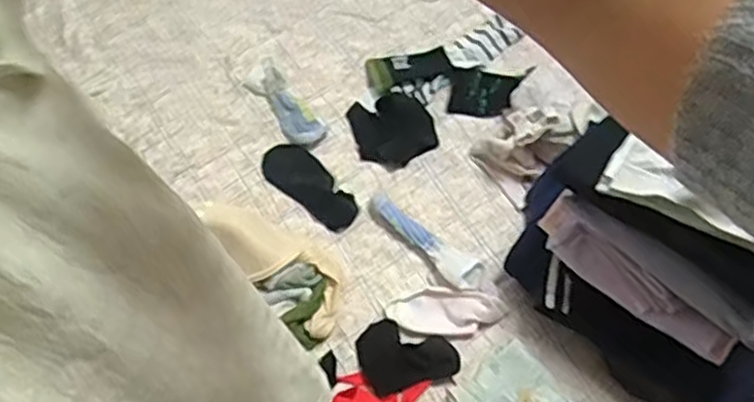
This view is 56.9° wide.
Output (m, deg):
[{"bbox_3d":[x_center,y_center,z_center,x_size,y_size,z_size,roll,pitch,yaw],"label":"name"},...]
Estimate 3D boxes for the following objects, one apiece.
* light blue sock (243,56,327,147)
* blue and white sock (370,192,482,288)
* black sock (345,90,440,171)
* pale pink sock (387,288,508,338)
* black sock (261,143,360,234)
[{"bbox_3d":[-0.141,-0.154,1.057,0.059,0.029,0.167,-33,66,-17],"label":"light blue sock"},{"bbox_3d":[0.065,0.046,0.941,0.044,0.033,0.183,-39,68,-19],"label":"blue and white sock"},{"bbox_3d":[0.025,-0.112,1.034,0.118,0.031,0.117,-18,63,-10],"label":"black sock"},{"bbox_3d":[0.089,0.144,0.897,0.145,0.020,0.061,-4,61,12],"label":"pale pink sock"},{"bbox_3d":[-0.095,-0.024,1.006,0.166,0.009,0.072,40,69,20],"label":"black sock"}]

